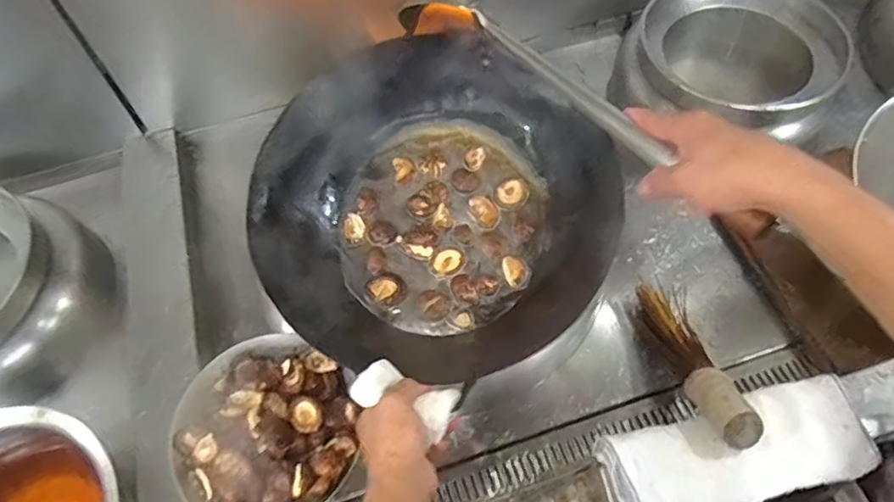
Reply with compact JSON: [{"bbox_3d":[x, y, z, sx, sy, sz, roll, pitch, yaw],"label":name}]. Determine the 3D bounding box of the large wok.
[{"bbox_3d":[-0.013,-0.068,0.741,0.446,0.140,0.446,-1,73,3],"label":"large wok"}]

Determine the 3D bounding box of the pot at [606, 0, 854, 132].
[{"bbox_3d":[0.495,-0.323,1.029,0.312,0.172,0.319,-2,57,3],"label":"pot"}]

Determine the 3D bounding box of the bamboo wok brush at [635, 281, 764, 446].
[{"bbox_3d":[0.330,0.143,0.769,0.075,0.060,0.265,-10,34,-3],"label":"bamboo wok brush"}]

